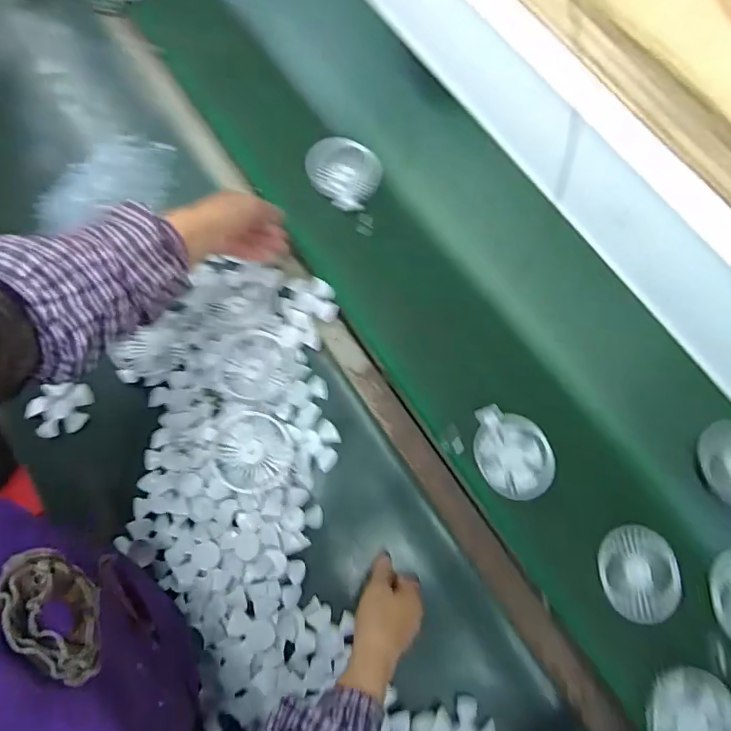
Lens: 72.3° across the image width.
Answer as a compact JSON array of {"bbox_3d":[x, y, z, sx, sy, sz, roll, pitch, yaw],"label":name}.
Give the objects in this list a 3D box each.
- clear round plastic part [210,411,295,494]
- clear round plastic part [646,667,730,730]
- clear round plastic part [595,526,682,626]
[{"bbox_3d":[-0.137,0.105,0.603,0.096,0.019,0.092,1,78,-5],"label":"clear round plastic part"},{"bbox_3d":[0.367,0.397,0.545,0.109,0.026,0.105,0,74,-1],"label":"clear round plastic part"},{"bbox_3d":[0.333,0.251,0.603,0.097,0.012,0.104,0,74,-1],"label":"clear round plastic part"}]

